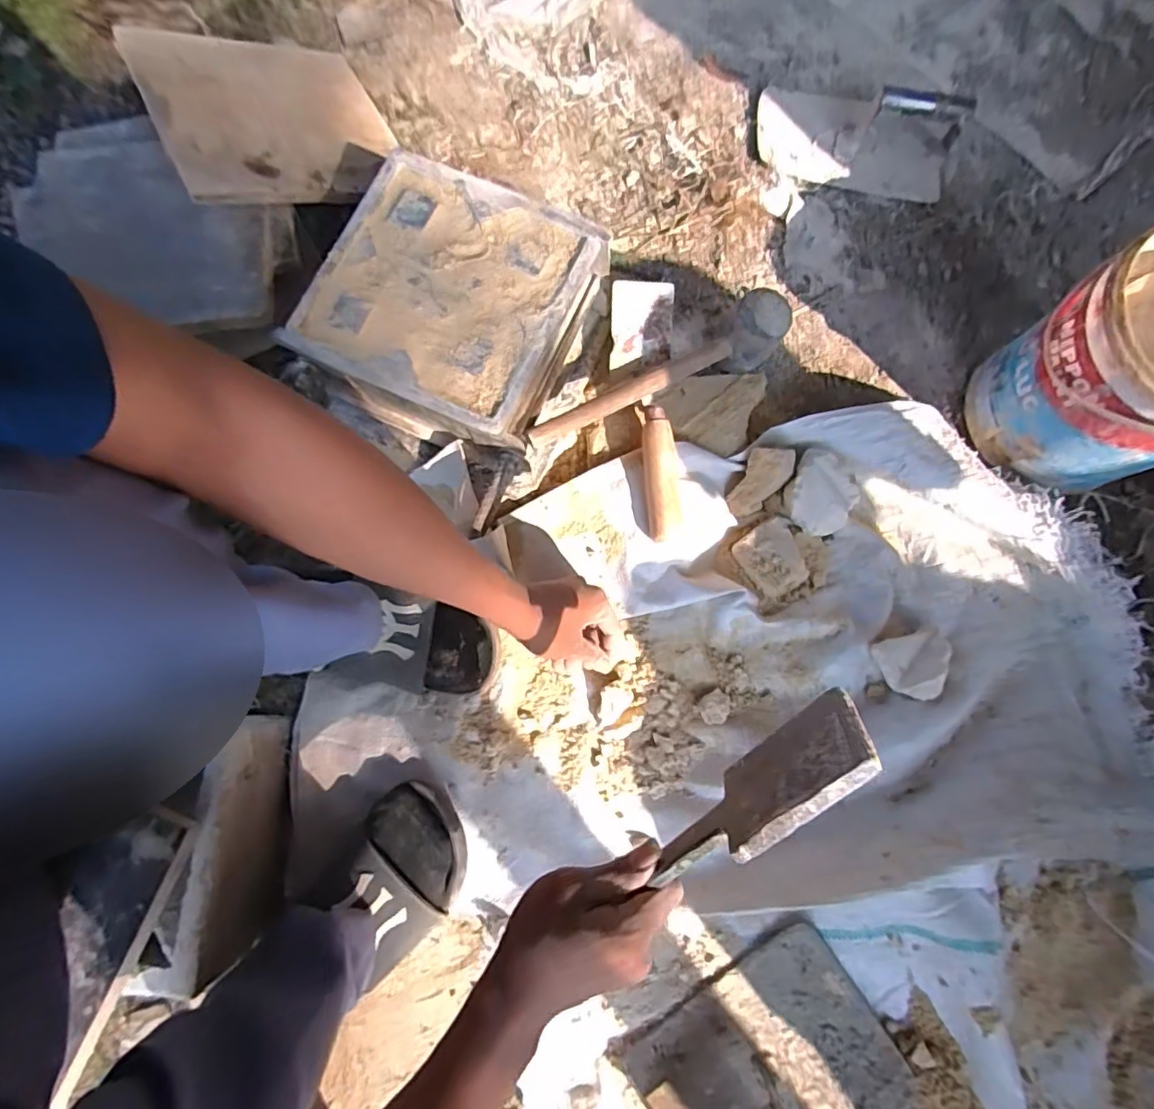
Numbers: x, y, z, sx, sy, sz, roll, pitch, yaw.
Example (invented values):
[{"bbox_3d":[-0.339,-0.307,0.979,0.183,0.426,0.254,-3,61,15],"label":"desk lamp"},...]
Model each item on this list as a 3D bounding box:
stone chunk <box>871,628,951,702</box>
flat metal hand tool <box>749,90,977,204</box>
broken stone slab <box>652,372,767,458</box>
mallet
[{"bbox_3d":[0.333,0.108,0.542,0.067,0.033,0.061,-14,77,-2],"label":"stone chunk"},{"bbox_3d":[0.338,-0.518,0.663,0.229,0.069,0.156,5,77,2],"label":"flat metal hand tool"},{"bbox_3d":[0.141,-0.162,0.609,0.105,0.022,0.099,19,77,6],"label":"broken stone slab"},{"bbox_3d":[0.078,-0.180,0.576,0.282,0.095,0.049,-23,76,-4],"label":"mallet"}]

